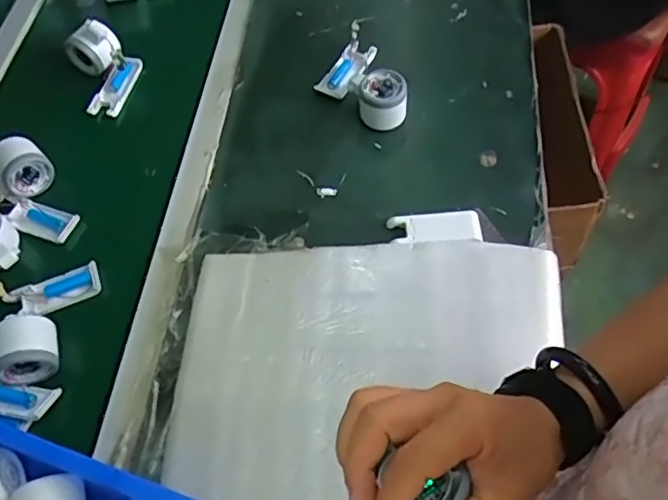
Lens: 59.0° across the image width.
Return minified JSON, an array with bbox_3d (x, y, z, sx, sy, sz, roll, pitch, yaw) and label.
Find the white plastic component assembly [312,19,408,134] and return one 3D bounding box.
[{"bbox_3d":[0.045,-0.227,0.772,0.099,0.048,0.148,-39,65,-18],"label":"white plastic component assembly"}]

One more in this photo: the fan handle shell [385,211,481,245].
[{"bbox_3d":[0.114,-0.026,0.669,0.099,0.007,0.041,-4,59,1],"label":"fan handle shell"}]

